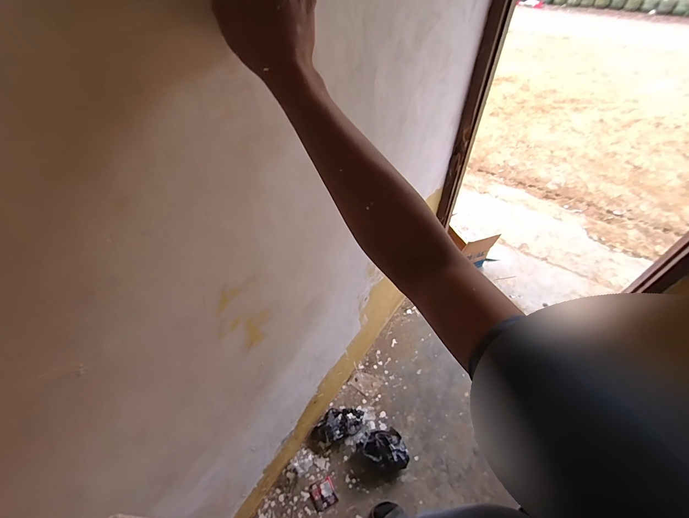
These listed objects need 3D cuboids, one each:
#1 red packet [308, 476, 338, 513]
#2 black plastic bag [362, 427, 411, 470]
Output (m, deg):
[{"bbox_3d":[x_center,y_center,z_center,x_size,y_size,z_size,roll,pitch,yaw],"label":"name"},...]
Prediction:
[{"bbox_3d":[-0.083,0.907,1.239,0.088,0.006,0.090,-19,51,-15],"label":"red packet"},{"bbox_3d":[0.167,0.763,1.311,0.196,0.069,0.139,11,50,12],"label":"black plastic bag"}]

